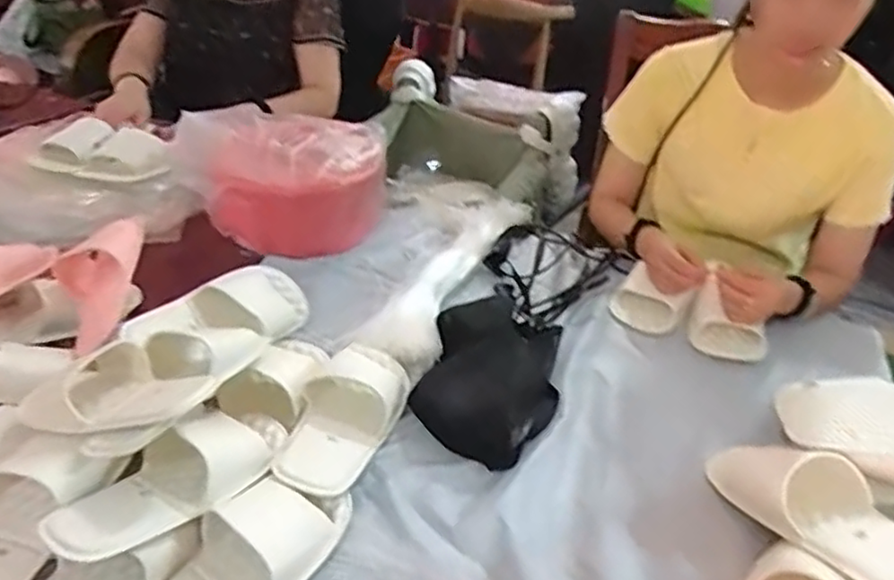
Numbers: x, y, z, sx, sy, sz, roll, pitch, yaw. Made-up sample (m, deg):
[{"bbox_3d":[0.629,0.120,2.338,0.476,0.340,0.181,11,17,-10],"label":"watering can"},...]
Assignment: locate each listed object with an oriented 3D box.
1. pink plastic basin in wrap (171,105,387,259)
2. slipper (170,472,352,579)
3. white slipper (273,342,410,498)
[{"bbox_3d":[-0.256,-0.192,1.137,0.289,0.128,0.304,-21,42,-34],"label":"pink plastic basin in wrap"},{"bbox_3d":[-0.179,0.236,0.580,0.092,0.040,0.211,24,38,26],"label":"slipper"},{"bbox_3d":[-0.108,0.130,0.729,0.092,0.044,0.220,15,35,15],"label":"white slipper"}]

